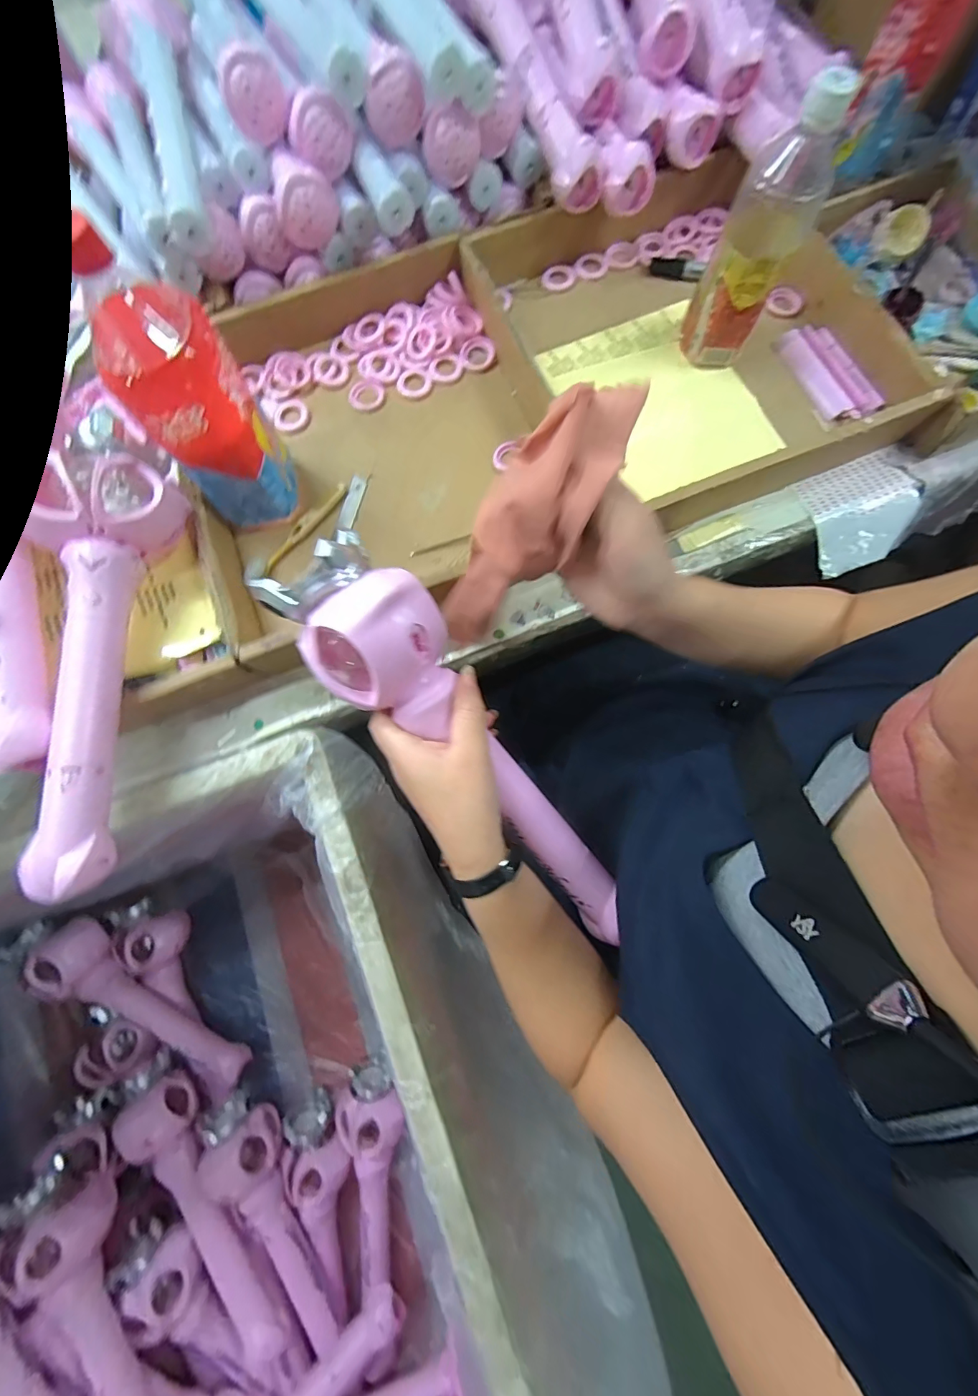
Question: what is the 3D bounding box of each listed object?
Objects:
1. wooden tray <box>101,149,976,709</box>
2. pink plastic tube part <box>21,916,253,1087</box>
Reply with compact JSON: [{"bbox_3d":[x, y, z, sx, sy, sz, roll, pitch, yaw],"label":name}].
[{"bbox_3d":[0.068,-0.318,0.456,0.875,0.077,0.387,-19,79,-3],"label":"wooden tray"},{"bbox_3d":[-0.480,0.441,0.620,0.318,0.057,0.098,38,81,-7],"label":"pink plastic tube part"}]

